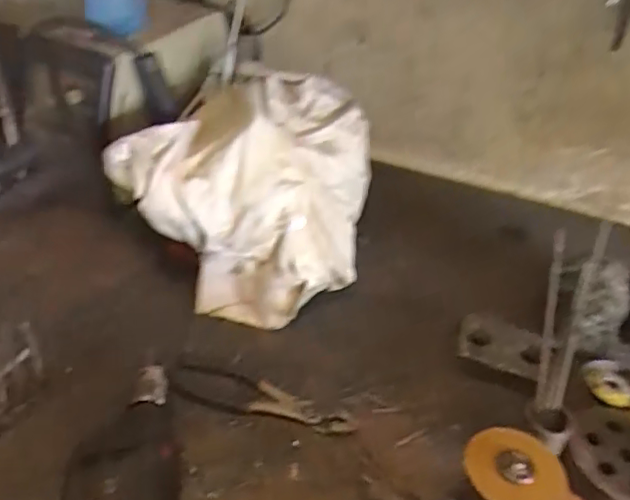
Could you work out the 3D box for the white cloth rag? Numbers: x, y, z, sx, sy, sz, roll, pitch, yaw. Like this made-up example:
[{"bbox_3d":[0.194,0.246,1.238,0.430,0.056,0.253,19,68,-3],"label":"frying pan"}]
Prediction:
[{"bbox_3d":[-0.080,-0.080,0.773,0.283,0.206,0.273,9,38,4],"label":"white cloth rag"}]

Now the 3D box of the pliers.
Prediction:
[{"bbox_3d":[-0.053,0.156,0.624,0.191,0.014,0.048,14,38,10],"label":"pliers"}]

